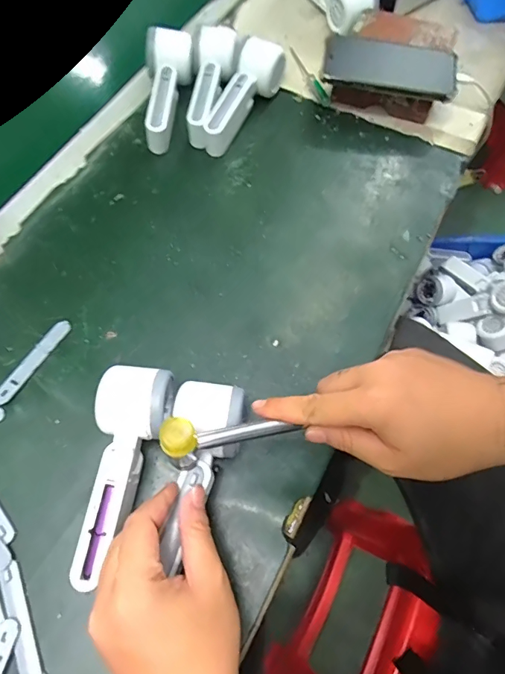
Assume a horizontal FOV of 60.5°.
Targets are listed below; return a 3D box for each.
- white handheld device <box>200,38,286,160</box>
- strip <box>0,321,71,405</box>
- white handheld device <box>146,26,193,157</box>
[{"bbox_3d":[-0.009,-0.299,0.541,0.057,0.059,0.165,21,67,8],"label":"white handheld device"},{"bbox_3d":[-0.210,0.022,0.415,0.015,0.006,0.095,29,68,12],"label":"strip"},{"bbox_3d":[-0.103,-0.302,0.535,0.055,0.061,0.158,-2,65,-2],"label":"white handheld device"}]

